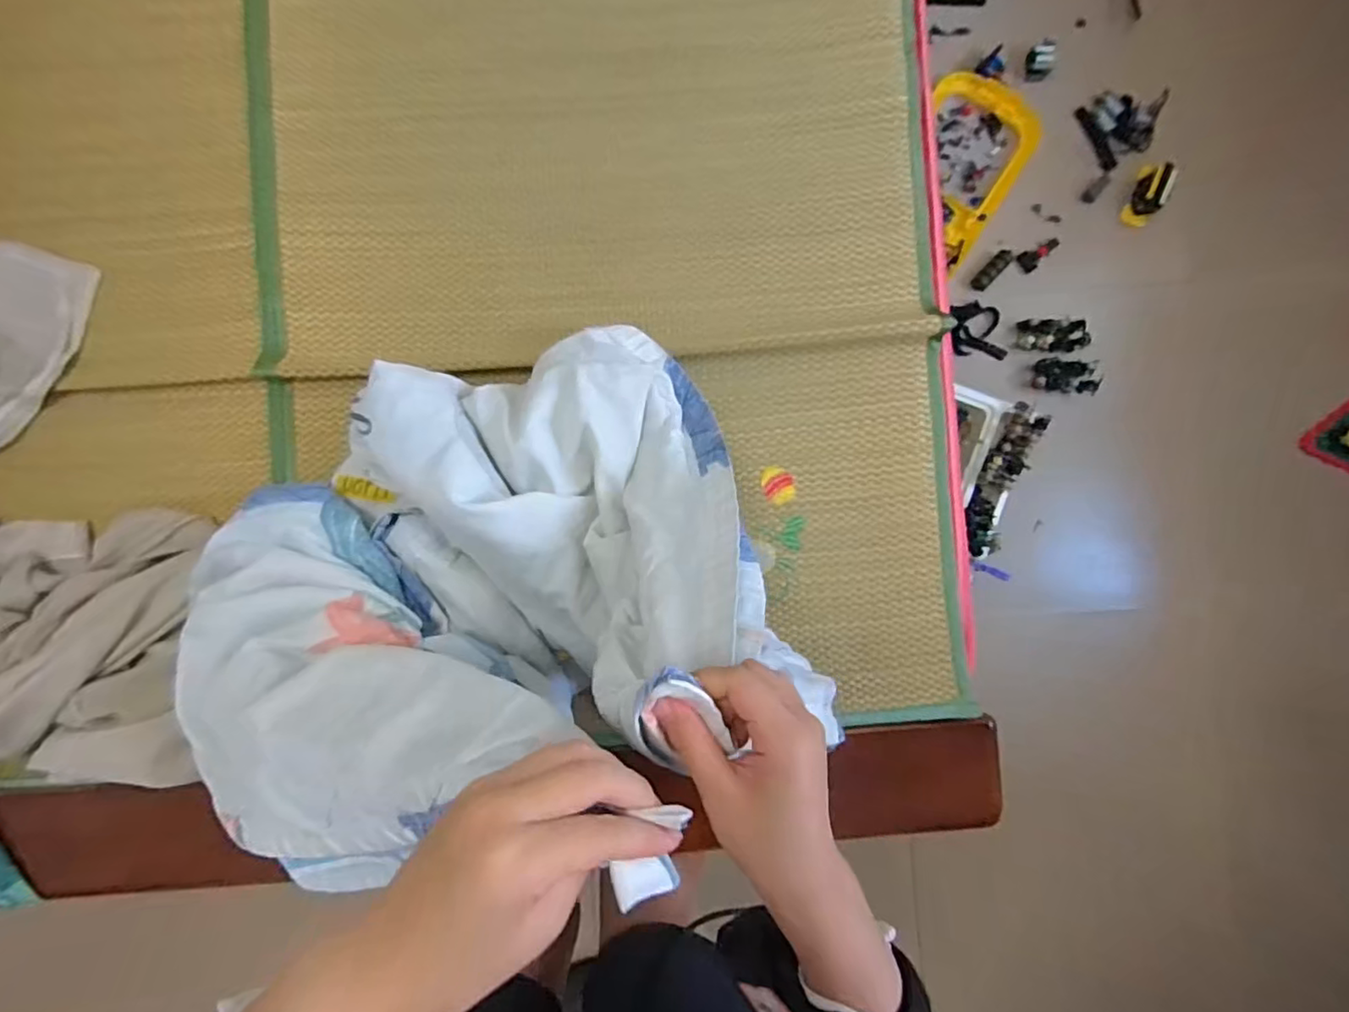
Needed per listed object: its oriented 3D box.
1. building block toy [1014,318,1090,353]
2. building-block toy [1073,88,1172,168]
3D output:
[{"bbox_3d":[0.684,-0.309,1.099,0.119,0.047,0.060,-2,88,-14],"label":"building block toy"},{"bbox_3d":[0.821,-0.704,1.106,0.133,0.041,0.136,-27,90,0],"label":"building-block toy"}]

